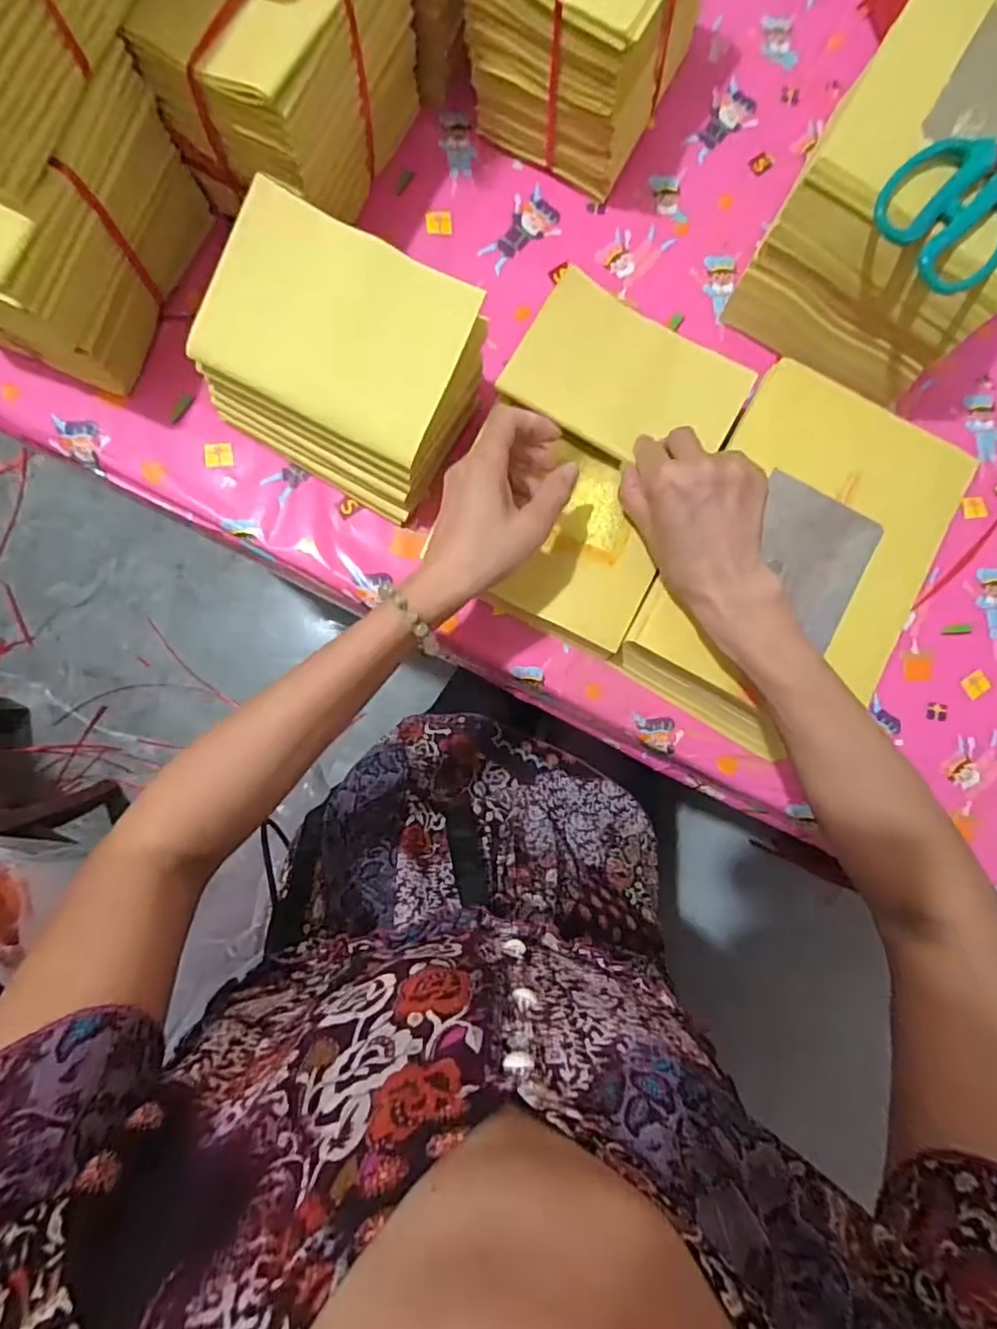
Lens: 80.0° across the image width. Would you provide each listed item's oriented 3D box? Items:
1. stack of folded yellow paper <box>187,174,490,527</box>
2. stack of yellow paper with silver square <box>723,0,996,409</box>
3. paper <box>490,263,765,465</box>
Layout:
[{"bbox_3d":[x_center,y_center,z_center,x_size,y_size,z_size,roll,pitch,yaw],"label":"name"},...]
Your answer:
[{"bbox_3d":[-0.106,-0.202,0.404,0.169,0.112,0.130,25,86,-3],"label":"stack of folded yellow paper"},{"bbox_3d":[0.312,-0.355,0.440,0.157,0.143,0.244,32,85,-2],"label":"stack of yellow paper with silver square"},{"bbox_3d":[0.094,-0.203,0.428,0.160,0.011,0.110,29,85,-3],"label":"paper"}]

